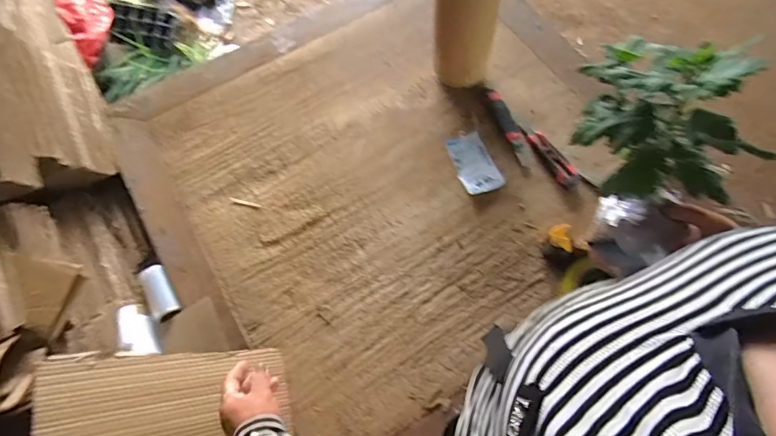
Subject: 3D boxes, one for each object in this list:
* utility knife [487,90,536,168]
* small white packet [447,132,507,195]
[{"bbox_3d":[0.252,-0.186,0.936,0.034,0.014,0.192,-17,67,-4],"label":"utility knife"},{"bbox_3d":[0.173,-0.111,0.914,0.073,0.005,0.138,-22,68,-6],"label":"small white packet"}]

